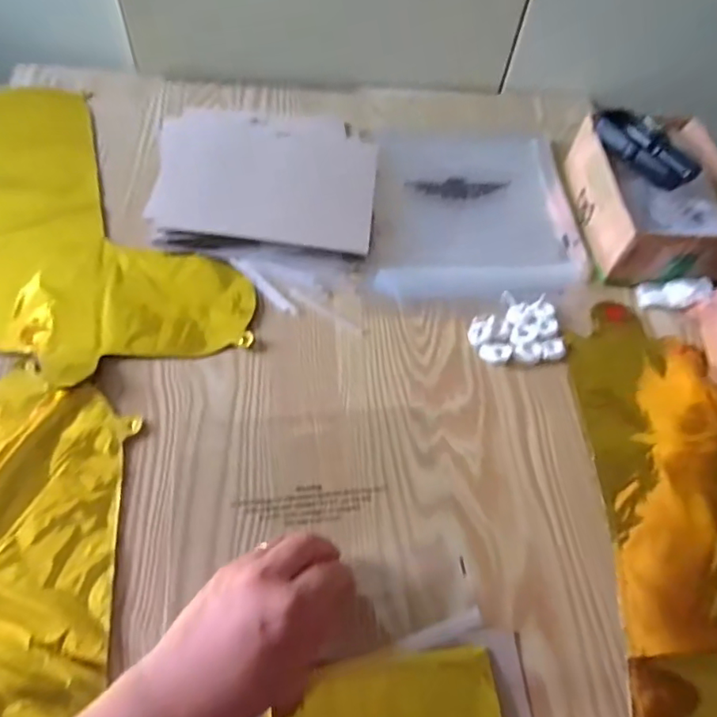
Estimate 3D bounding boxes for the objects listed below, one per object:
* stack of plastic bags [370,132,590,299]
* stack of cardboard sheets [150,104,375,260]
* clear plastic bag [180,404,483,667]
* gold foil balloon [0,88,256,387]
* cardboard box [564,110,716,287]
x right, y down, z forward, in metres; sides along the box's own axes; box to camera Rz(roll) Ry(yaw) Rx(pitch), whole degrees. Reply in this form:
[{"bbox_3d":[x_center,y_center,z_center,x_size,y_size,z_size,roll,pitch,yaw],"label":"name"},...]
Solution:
[{"bbox_3d":[0.120,-0.163,0.581,0.219,0.015,0.240,-1,57,-5],"label":"stack of plastic bags"},{"bbox_3d":[-0.093,-0.182,0.556,0.217,0.027,0.186,5,56,-2],"label":"stack of cardboard sheets"},{"bbox_3d":[-0.025,0.119,0.394,0.186,0.005,0.174,-6,57,-9],"label":"clear plastic bag"},{"bbox_3d":[-0.266,-0.145,0.531,0.232,0.014,0.391,-17,60,-15],"label":"gold foil balloon"},{"bbox_3d":[0.299,-0.166,0.553,0.125,0.078,0.185,2,56,-4],"label":"cardboard box"}]

